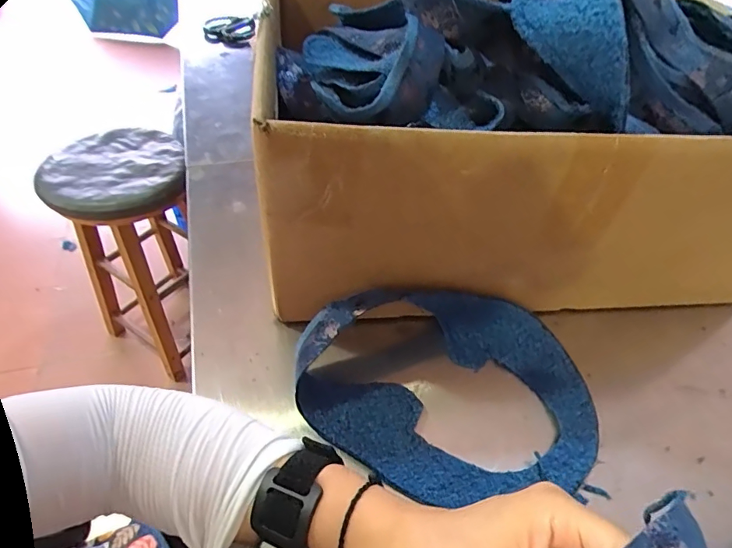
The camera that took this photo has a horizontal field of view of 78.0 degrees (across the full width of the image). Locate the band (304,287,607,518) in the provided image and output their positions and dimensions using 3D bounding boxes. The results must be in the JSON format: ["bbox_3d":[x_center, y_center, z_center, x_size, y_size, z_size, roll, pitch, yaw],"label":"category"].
[{"bbox_3d":[0.066,0.082,0.365,0.241,0.067,0.151,-1,49,-7],"label":"band"}]

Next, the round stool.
[{"bbox_3d":[-0.504,-0.040,1.054,0.310,0.521,0.274,34,53,22],"label":"round stool"}]

